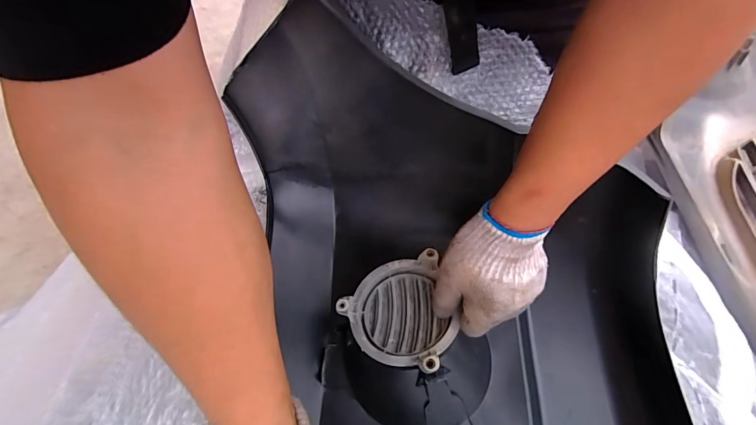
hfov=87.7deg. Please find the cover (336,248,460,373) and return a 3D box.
[{"bbox_3d":[0.032,0.103,0.430,0.118,0.037,0.122,-1,54,2],"label":"cover"}]

